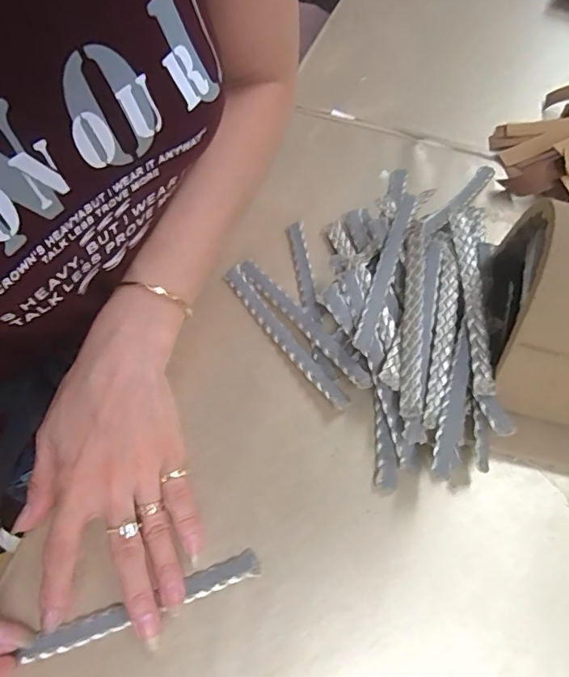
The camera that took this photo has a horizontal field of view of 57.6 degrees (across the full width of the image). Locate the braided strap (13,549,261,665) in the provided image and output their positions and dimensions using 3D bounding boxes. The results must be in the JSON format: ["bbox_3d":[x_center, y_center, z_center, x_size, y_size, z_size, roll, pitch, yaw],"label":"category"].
[{"bbox_3d":[-0.077,0.147,0.285,0.130,0.008,0.014,-19,63,-9],"label":"braided strap"}]

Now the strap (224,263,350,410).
[{"bbox_3d":[-0.002,-0.002,0.365,0.013,0.011,0.135,-31,66,-16],"label":"strap"}]

